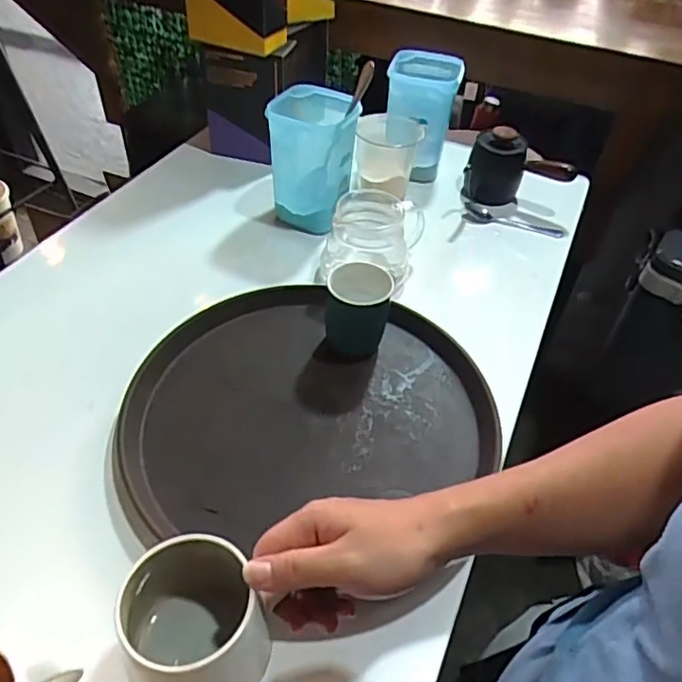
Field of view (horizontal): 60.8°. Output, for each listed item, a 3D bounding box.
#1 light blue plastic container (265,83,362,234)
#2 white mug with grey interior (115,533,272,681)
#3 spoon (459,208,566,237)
[{"bbox_3d":[-0.038,-0.229,0.742,0.101,0.147,0.099,8,43,0],"label":"light blue plastic container"},{"bbox_3d":[-0.087,0.171,0.353,0.080,0.074,0.081,4,43,-4],"label":"white mug with grey interior"},{"bbox_3d":[0.236,-0.163,0.805,0.135,0.014,0.026,10,43,3],"label":"spoon"}]

